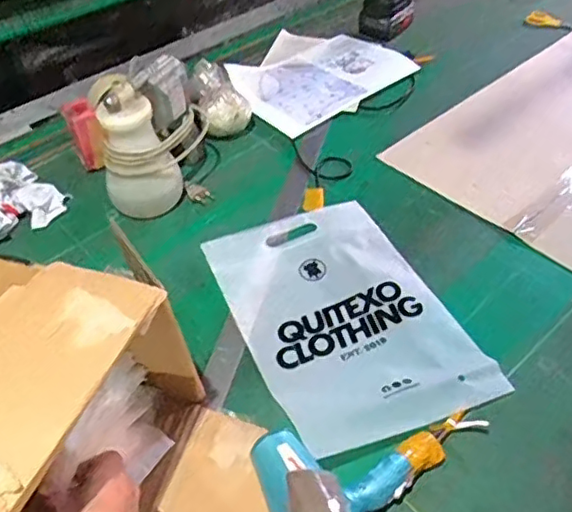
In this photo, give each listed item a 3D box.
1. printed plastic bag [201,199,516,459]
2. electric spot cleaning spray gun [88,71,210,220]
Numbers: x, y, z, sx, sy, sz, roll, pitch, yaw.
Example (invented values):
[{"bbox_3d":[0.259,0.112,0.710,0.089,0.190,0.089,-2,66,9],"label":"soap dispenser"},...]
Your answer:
[{"bbox_3d":[0.069,0.060,0.751,0.245,0.030,0.363,-19,49,-16],"label":"printed plastic bag"},{"bbox_3d":[-0.191,-0.180,0.875,0.095,0.192,0.166,12,48,14],"label":"electric spot cleaning spray gun"}]

